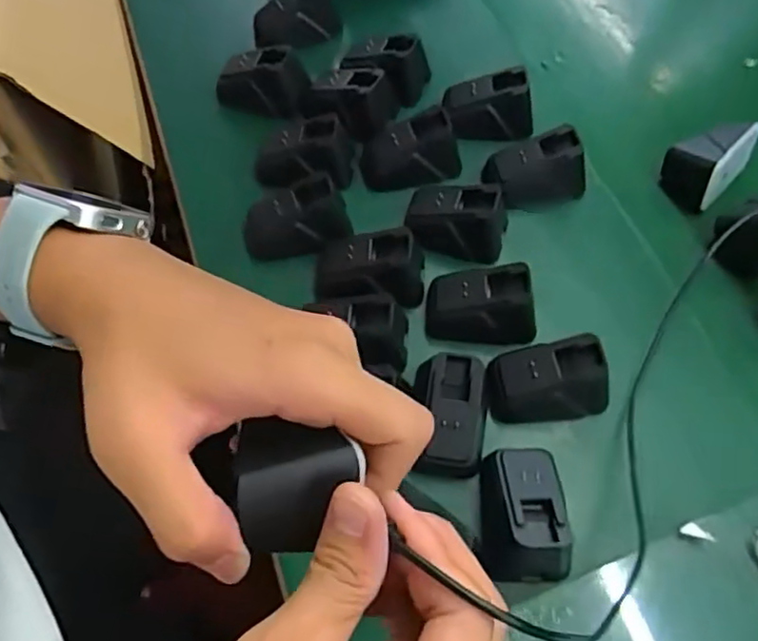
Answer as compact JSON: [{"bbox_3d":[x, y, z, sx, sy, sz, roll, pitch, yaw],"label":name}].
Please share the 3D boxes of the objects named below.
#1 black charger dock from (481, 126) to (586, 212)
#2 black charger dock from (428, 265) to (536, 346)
[{"bbox_3d":[0.113,-0.109,0.468,0.073,0.040,0.041,-3,61,-4],"label":"black charger dock"},{"bbox_3d":[0.065,-0.014,0.410,0.068,0.035,0.042,3,60,-1],"label":"black charger dock"}]

